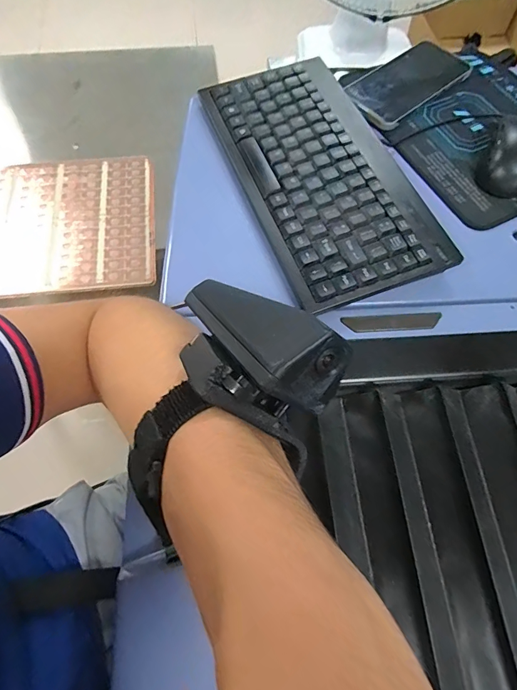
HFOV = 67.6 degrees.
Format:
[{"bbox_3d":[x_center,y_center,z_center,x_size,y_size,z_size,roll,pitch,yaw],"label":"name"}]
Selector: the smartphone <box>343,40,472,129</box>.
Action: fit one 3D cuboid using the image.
[{"bbox_3d":[0.174,-0.307,0.448,0.158,0.009,0.074,-38,73,-17],"label":"smartphone"}]

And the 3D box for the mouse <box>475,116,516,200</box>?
[{"bbox_3d":[0.262,-0.193,0.392,0.056,0.035,0.092,26,68,9],"label":"mouse"}]

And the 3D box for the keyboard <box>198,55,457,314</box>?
[{"bbox_3d":[0.055,-0.171,0.377,0.146,0.026,0.285,-19,68,-10],"label":"keyboard"}]

